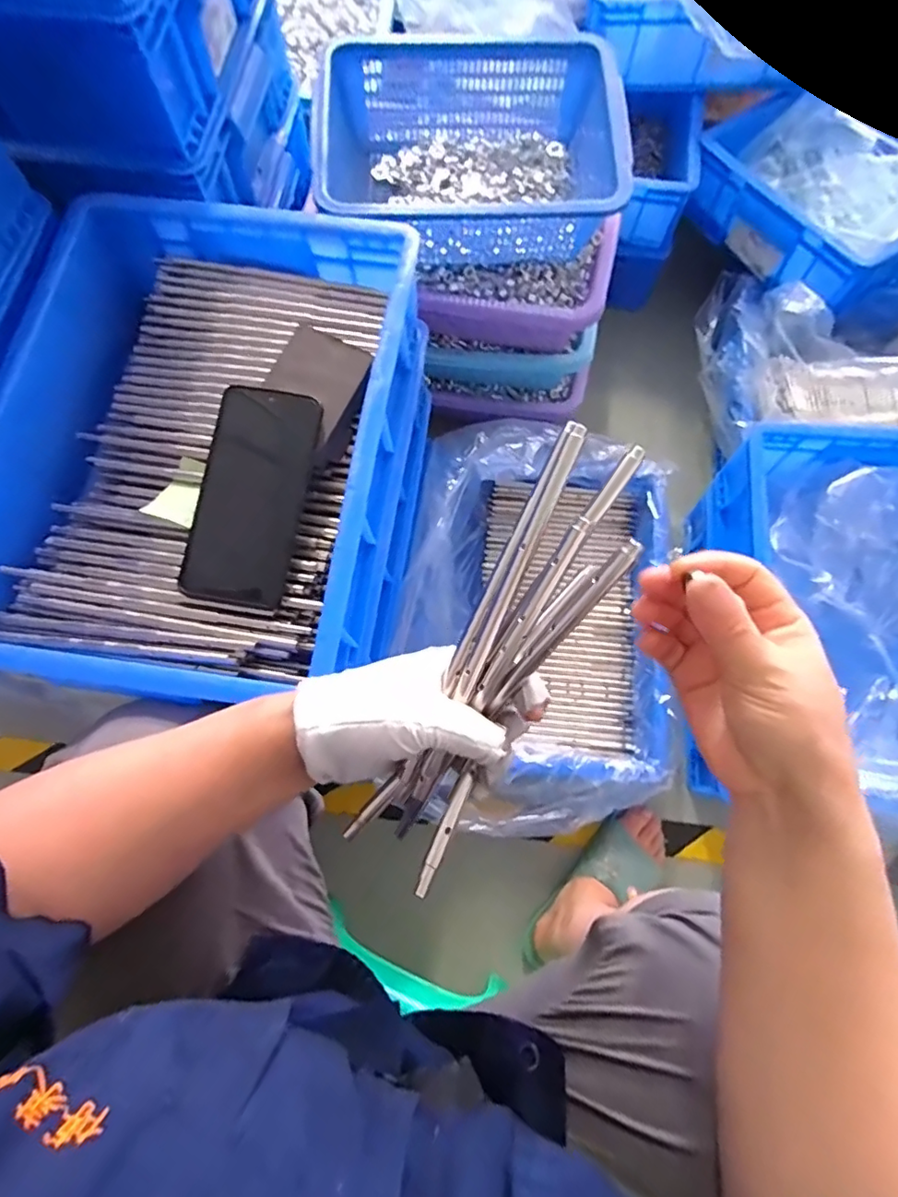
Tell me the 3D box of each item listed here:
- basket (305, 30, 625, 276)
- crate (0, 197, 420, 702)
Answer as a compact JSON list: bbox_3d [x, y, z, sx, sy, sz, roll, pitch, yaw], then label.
[{"bbox_3d":[0.021,-0.476,0.606,0.300,0.127,0.221,-2,73,1],"label":"basket"},{"bbox_3d":[-0.202,-0.128,0.464,0.306,0.109,0.411,8,73,3],"label":"crate"}]

